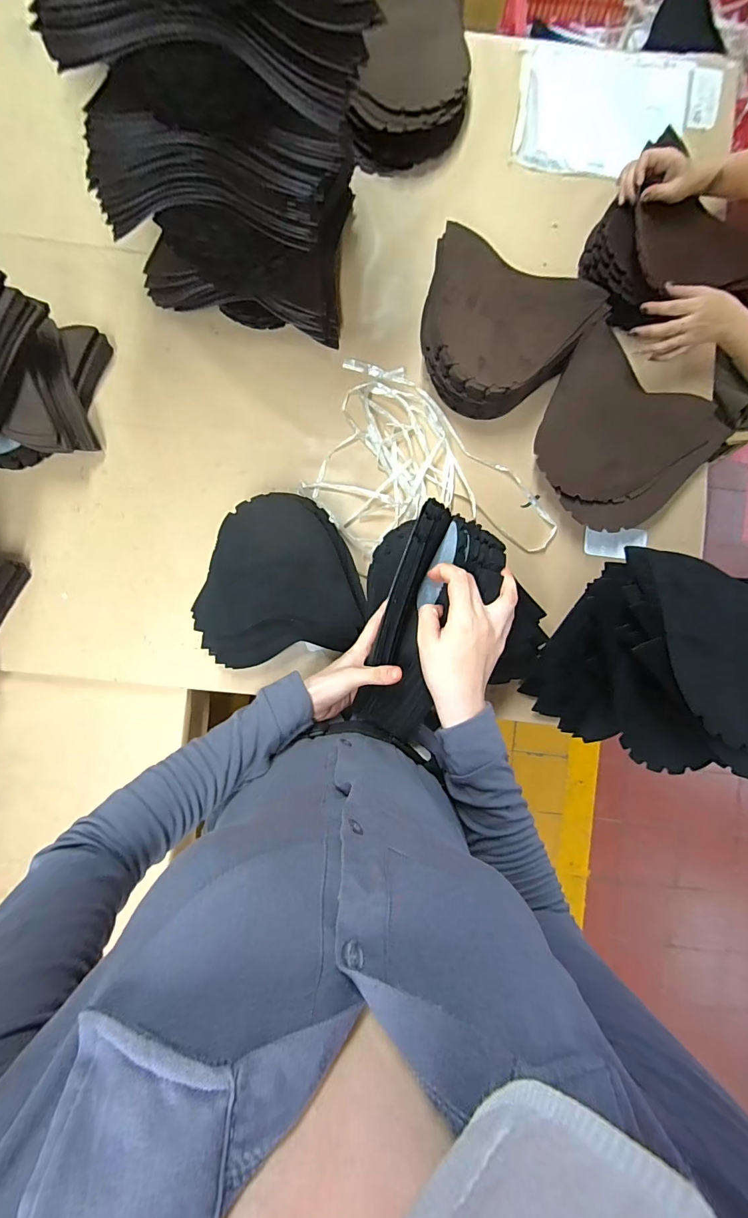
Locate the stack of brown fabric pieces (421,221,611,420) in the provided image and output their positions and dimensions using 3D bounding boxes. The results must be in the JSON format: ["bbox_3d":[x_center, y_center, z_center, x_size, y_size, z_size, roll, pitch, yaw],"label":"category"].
[{"bbox_3d":[0.192,-0.432,0.673,0.260,0.088,0.241,23,88,-1],"label":"stack of brown fabric pieces"}]

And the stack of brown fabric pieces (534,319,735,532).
[{"bbox_3d":[0.392,-0.263,0.690,0.273,0.058,0.267,32,89,0],"label":"stack of brown fabric pieces"}]

